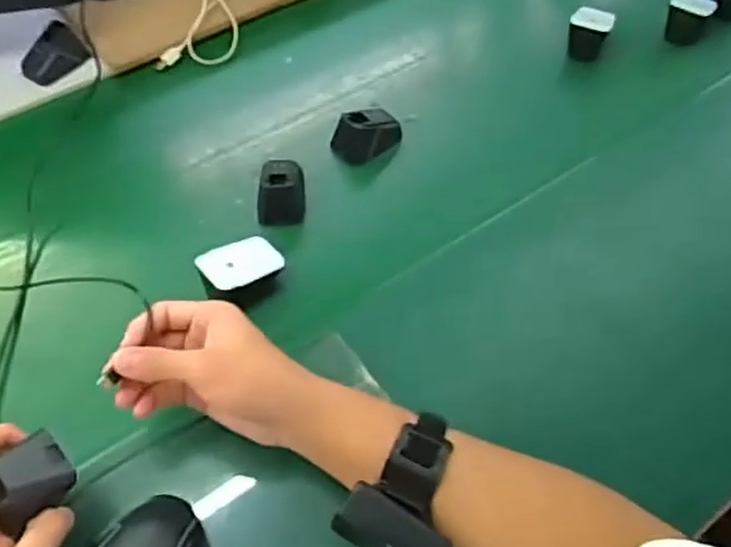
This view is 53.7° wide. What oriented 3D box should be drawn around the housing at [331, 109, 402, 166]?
[{"bbox_3d":[0.003,-0.142,0.717,0.070,0.040,0.043,-36,63,-24],"label":"housing"}]

